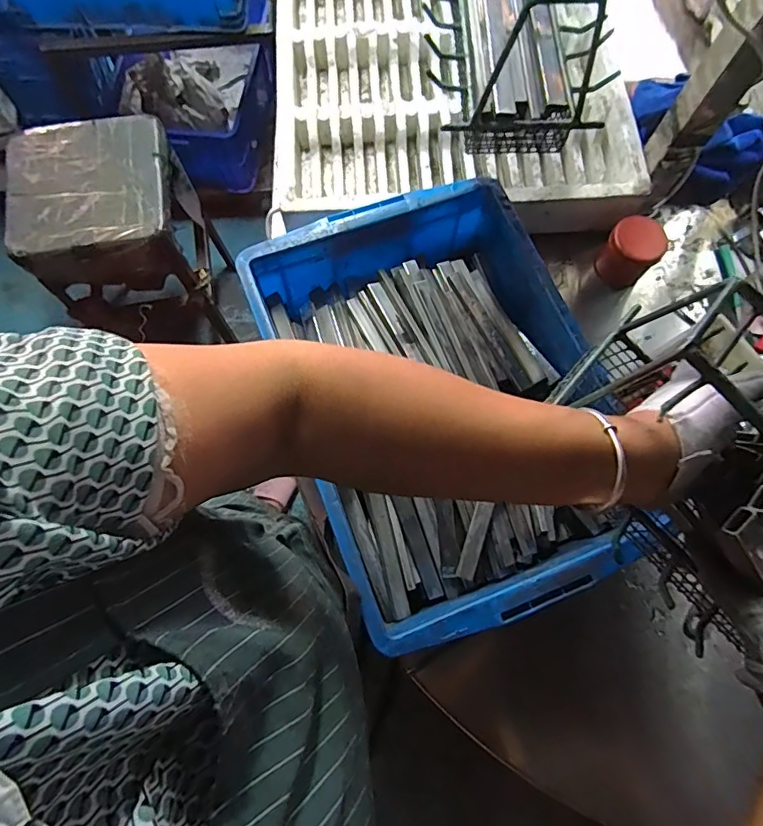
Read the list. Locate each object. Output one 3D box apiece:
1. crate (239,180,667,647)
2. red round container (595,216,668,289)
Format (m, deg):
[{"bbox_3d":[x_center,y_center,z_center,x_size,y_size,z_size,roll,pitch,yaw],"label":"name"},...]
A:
[{"bbox_3d":[0.073,-0.017,0.627,0.342,0.114,0.498,-19,74,-8],"label":"crate"},{"bbox_3d":[0.387,-0.249,0.793,0.072,0.082,0.079,1,73,-2],"label":"red round container"}]

